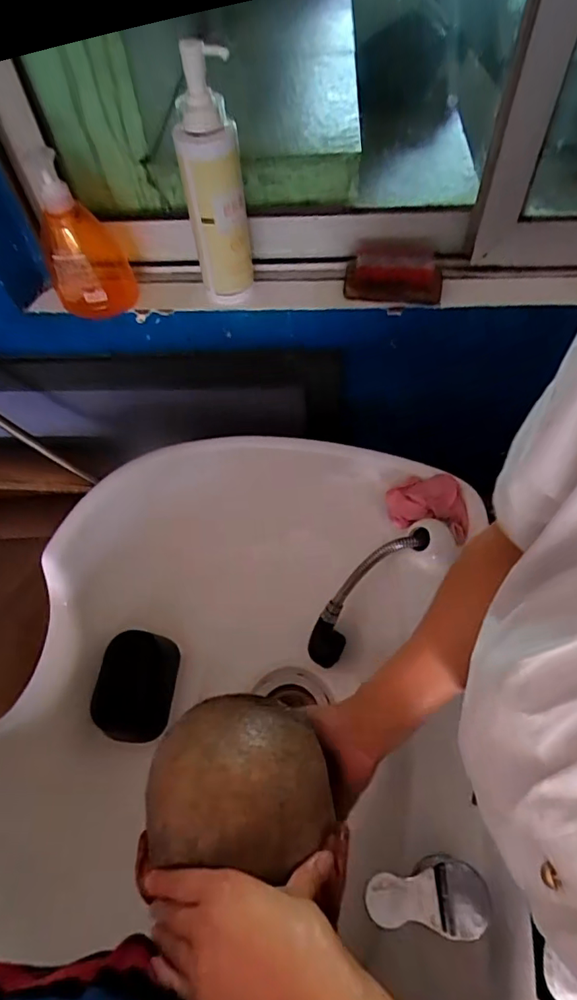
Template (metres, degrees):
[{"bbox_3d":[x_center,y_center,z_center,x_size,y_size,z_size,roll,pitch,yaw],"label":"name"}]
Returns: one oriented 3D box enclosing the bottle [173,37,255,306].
[{"bbox_3d":[-0.079,-0.336,0.555,0.064,0.244,0.078,-13,57,-5],"label":"bottle"}]

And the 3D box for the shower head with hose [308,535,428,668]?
[{"bbox_3d":[0.091,0.124,0.666,0.048,0.237,0.041,45,28,27],"label":"shower head with hose"}]

